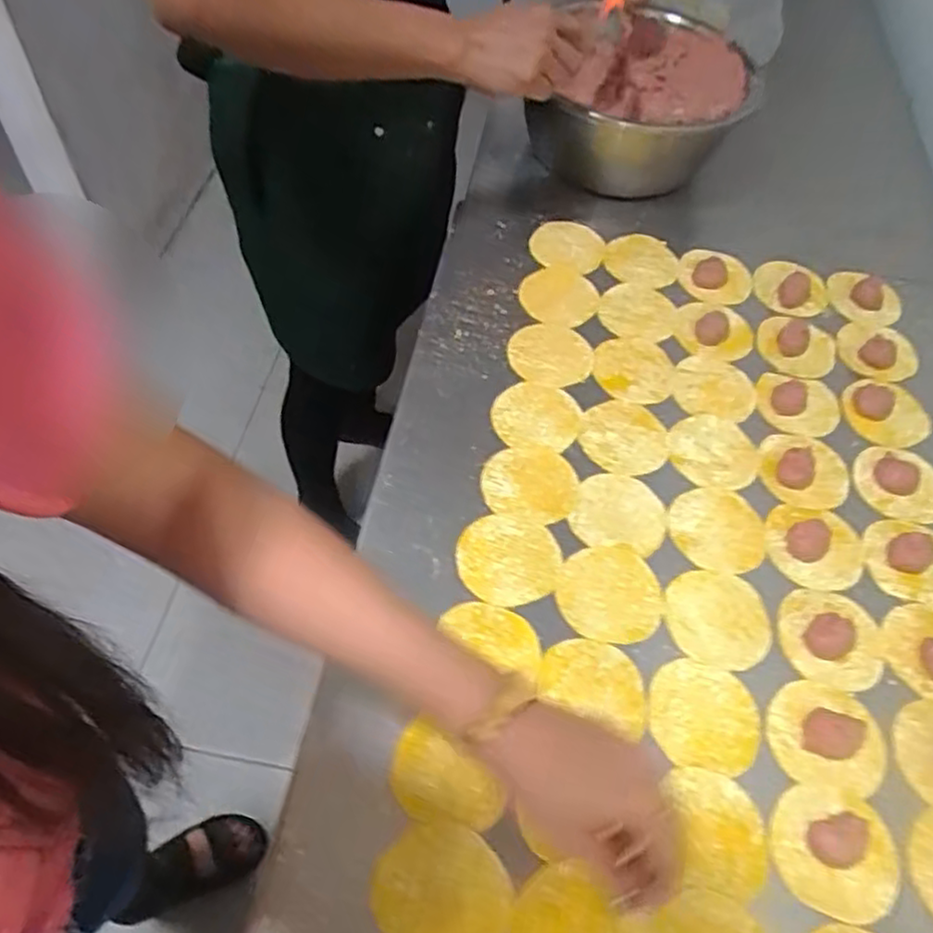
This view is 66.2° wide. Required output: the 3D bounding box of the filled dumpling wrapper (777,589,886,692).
[{"bbox_3d":[0.292,0.132,0.563,0.082,0.018,0.080,16,57,6],"label":"filled dumpling wrapper"}]

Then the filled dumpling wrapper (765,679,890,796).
[{"bbox_3d":[0.267,0.193,0.519,0.085,0.022,0.075,10,57,3],"label":"filled dumpling wrapper"}]

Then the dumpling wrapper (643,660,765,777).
[{"bbox_3d":[0.176,0.185,0.530,0.081,0.005,0.077,2,59,-4],"label":"dumpling wrapper"}]

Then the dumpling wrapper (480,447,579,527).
[{"bbox_3d":[0.056,0.015,0.632,0.082,0.005,0.077,2,58,-3],"label":"dumpling wrapper"}]

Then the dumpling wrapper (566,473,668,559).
[{"bbox_3d":[0.133,0.039,0.622,0.080,0.004,0.074,11,57,3],"label":"dumpling wrapper"}]

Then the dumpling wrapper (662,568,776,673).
[{"bbox_3d":[0.202,0.121,0.573,0.084,0.004,0.081,2,57,-3],"label":"dumpling wrapper"}]

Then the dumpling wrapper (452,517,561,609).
[{"bbox_3d":[0.035,0.077,0.587,0.084,0.004,0.079,2,57,-3],"label":"dumpling wrapper"}]

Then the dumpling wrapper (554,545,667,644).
[{"bbox_3d":[0.116,0.102,0.579,0.085,0.004,0.081,2,57,-3],"label":"dumpling wrapper"}]

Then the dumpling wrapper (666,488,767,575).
[{"bbox_3d":[0.218,0.055,0.623,0.083,0.004,0.082,3,56,-4],"label":"dumpling wrapper"}]

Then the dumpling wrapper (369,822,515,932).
[{"bbox_3d":[-0.015,0.272,0.452,0.084,0.004,0.079,2,57,-3],"label":"dumpling wrapper"}]

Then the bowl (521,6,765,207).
[{"bbox_3d":[0.201,-0.434,0.875,0.235,0.146,0.252,2,57,-3],"label":"bowl"}]

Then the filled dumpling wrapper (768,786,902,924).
[{"bbox_3d":[0.250,0.256,0.477,0.083,0.016,0.076,2,57,-3],"label":"filled dumpling wrapper"}]

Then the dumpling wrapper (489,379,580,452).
[{"bbox_3d":[0.066,-0.047,0.675,0.082,0.004,0.076,14,60,0],"label":"dumpling wrapper"}]

